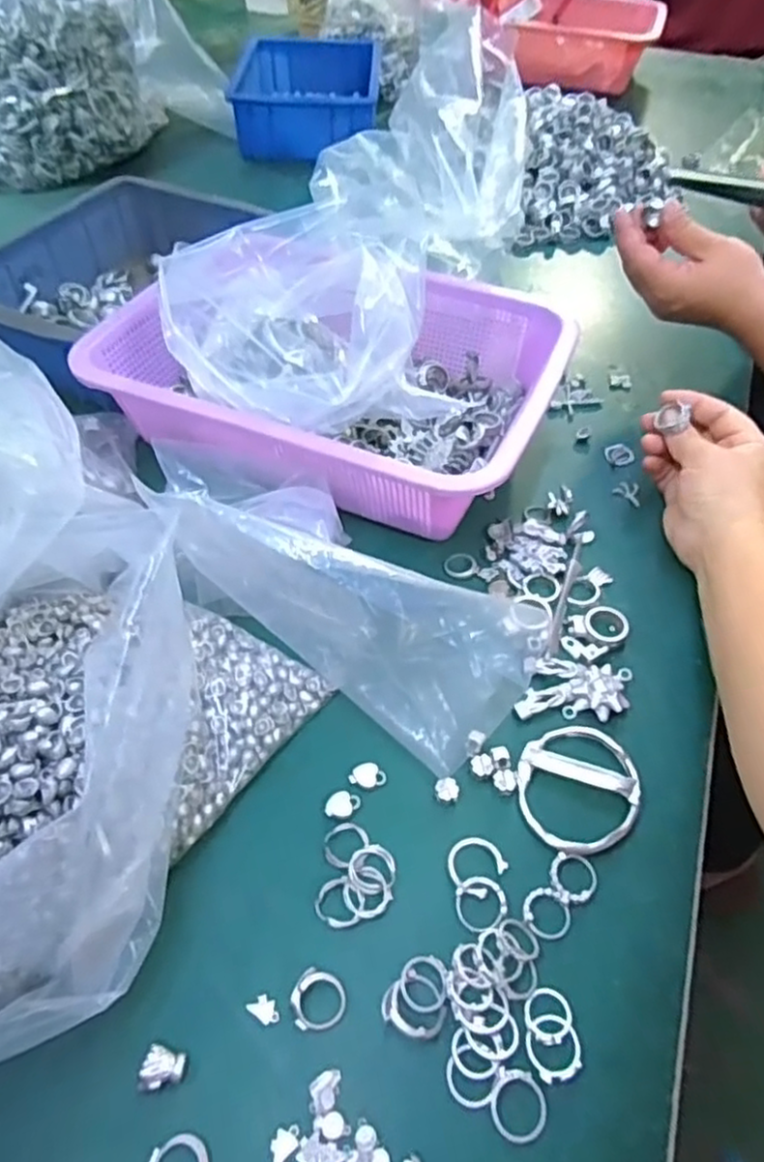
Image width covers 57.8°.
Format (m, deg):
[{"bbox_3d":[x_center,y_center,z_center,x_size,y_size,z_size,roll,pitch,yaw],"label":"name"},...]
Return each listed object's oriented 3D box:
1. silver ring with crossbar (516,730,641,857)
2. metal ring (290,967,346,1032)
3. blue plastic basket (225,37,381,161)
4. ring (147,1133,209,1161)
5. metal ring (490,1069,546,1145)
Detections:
[{"bbox_3d":[0.098,0.102,0.346,0.059,0.005,0.065,6,51,3],"label":"silver ring with crossbar"},{"bbox_3d":[-0.026,0.175,0.287,0.021,0.007,0.022,1,50,-1],"label":"metal ring"},{"bbox_3d":[-0.097,-0.646,0.928,0.182,0.075,0.248,2,50,0],"label":"blue plastic basket"},{"bbox_3d":[-0.075,0.217,0.255,0.021,0.004,0.021,1,50,-1],"label":"ring"},{"bbox_3d":[0.053,0.202,0.266,0.021,0.004,0.023,1,50,-1],"label":"metal ring"}]

